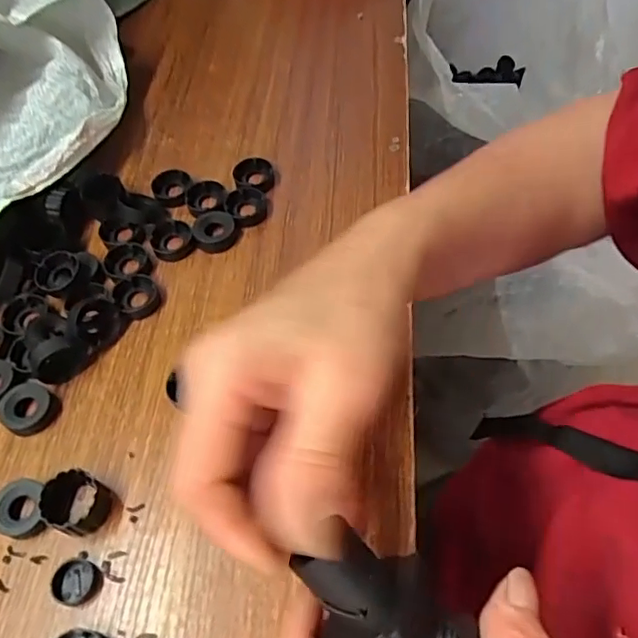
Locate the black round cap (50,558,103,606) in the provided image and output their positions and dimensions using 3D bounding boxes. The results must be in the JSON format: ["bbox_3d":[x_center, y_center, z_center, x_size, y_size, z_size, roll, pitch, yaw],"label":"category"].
[{"bbox_3d":[-0.123,0.134,0.294,0.022,0.008,0.021,-2,57,3],"label":"black round cap"}]

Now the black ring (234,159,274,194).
[{"bbox_3d":[-0.050,-0.109,0.440,0.030,0.011,0.029,-2,57,3],"label":"black ring"}]

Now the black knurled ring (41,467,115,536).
[{"bbox_3d":[-0.129,0.097,0.307,0.027,0.024,0.029,-2,57,3],"label":"black knurled ring"}]

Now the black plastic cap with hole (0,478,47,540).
[{"bbox_3d":[-0.162,0.103,0.312,0.026,0.013,0.030,-15,57,-6],"label":"black plastic cap with hole"}]

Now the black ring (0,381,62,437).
[{"bbox_3d":[-0.174,0.054,0.346,0.031,0.012,0.030,-2,57,3],"label":"black ring"}]

